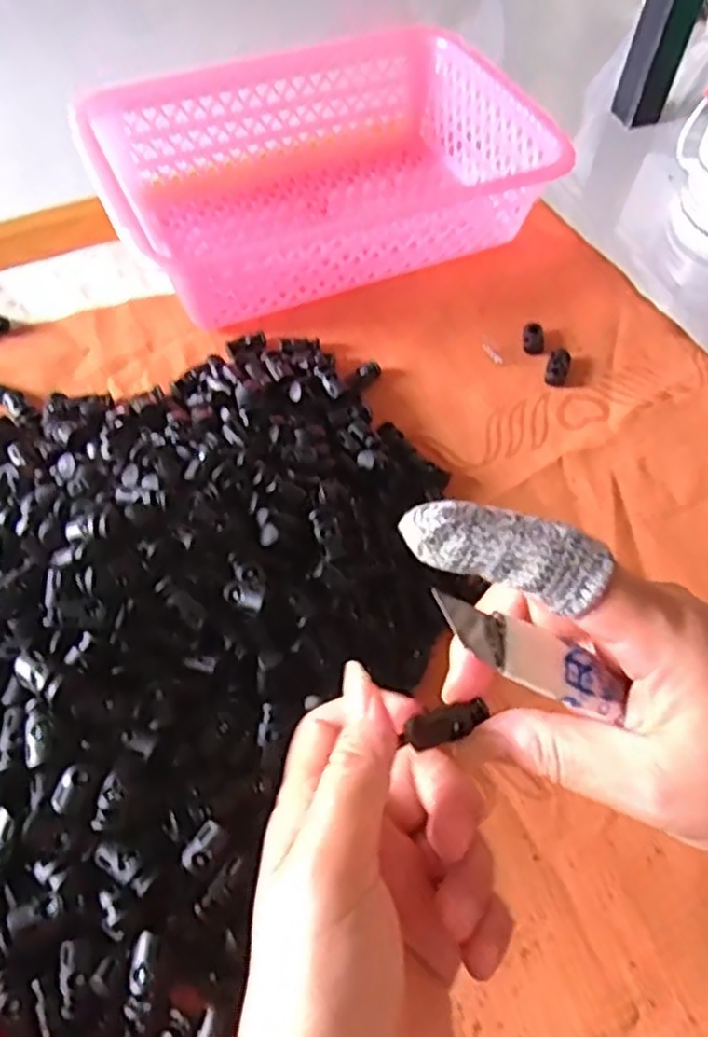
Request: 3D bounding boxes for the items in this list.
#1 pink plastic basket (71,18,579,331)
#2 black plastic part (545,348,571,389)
[{"bbox_3d":[-0.025,-0.250,0.537,0.296,0.078,0.201,-21,61,-14],"label":"pink plastic basket"},{"bbox_3d":[0.135,-0.100,0.481,0.014,0.009,0.029,18,59,9],"label":"black plastic part"}]

